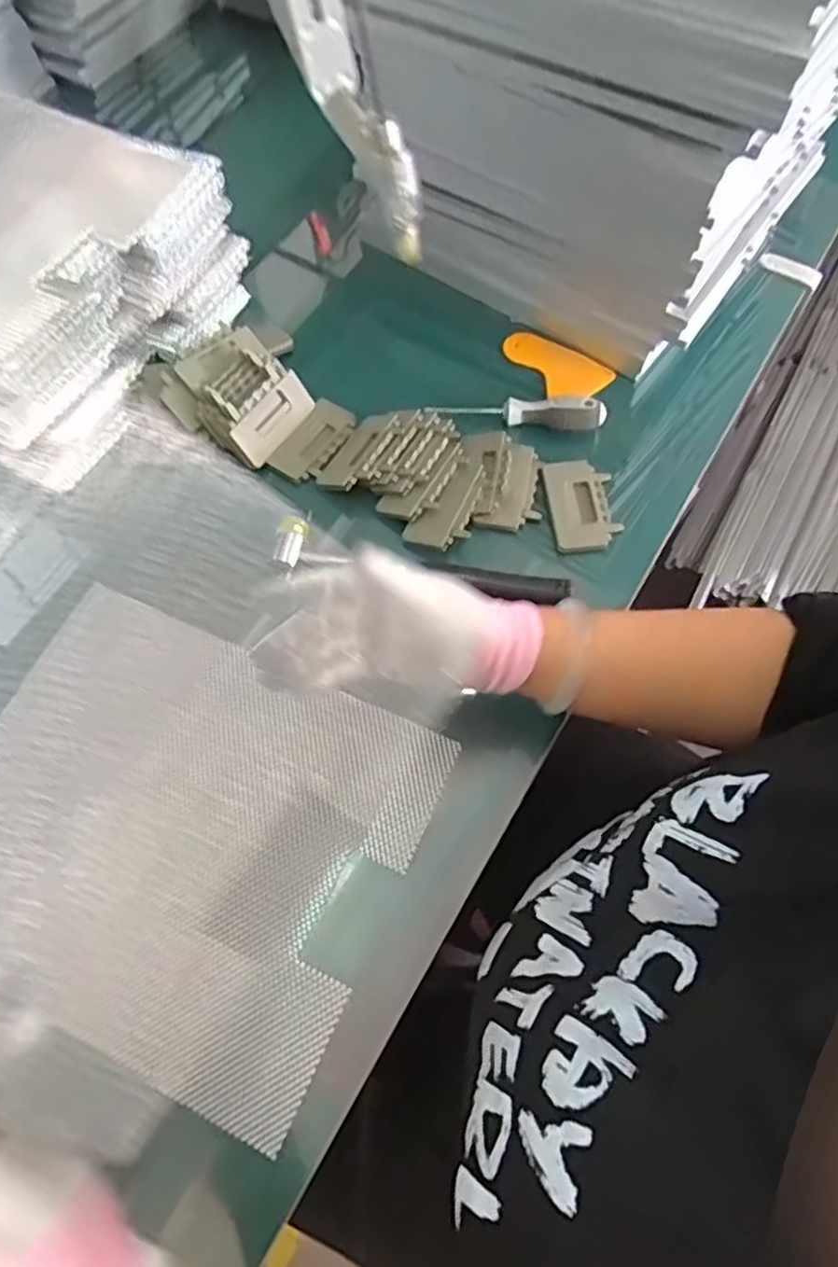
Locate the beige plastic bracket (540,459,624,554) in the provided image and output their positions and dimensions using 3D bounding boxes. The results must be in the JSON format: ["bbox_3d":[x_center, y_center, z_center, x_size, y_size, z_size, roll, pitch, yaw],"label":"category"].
[{"bbox_3d":[0.140,-0.110,0.599,0.055,0.009,0.089,-8,65,-1],"label":"beige plastic bracket"}]

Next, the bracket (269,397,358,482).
[{"bbox_3d":[-0.093,-0.176,0.634,0.044,0.013,0.085,28,70,14],"label":"bracket"}]

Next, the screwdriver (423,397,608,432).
[{"bbox_3d":[0.088,-0.202,0.629,0.156,0.031,0.020,5,66,5],"label":"screwdriver"}]

